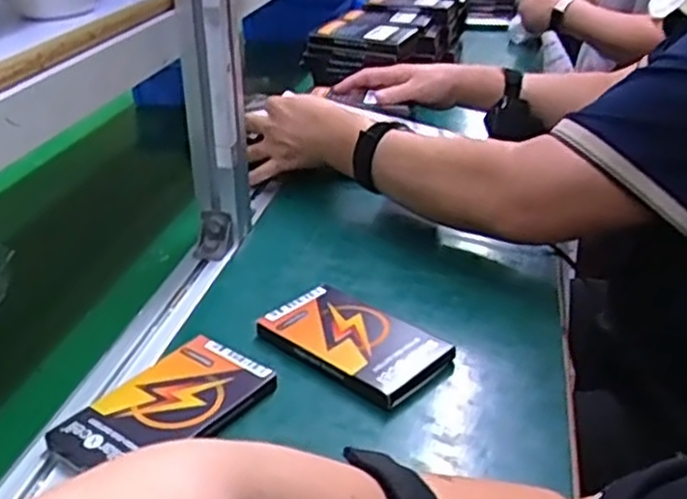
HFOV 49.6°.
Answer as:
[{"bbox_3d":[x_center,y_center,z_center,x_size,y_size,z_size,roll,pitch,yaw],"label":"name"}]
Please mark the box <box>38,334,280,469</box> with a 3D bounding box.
[{"bbox_3d":[-0.117,0.109,0.500,0.075,0.022,0.133,19,35,32],"label":"box"}]

